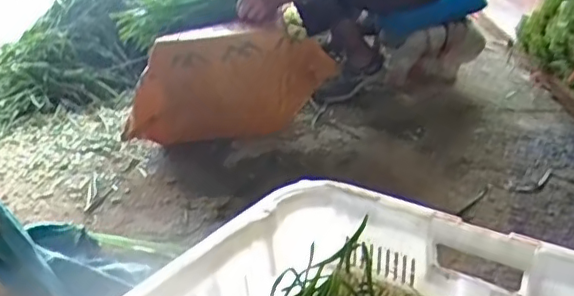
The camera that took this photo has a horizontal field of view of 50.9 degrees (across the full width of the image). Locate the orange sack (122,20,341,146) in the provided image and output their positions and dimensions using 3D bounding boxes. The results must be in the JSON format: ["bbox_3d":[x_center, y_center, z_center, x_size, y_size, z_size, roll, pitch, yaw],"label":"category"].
[{"bbox_3d":[-0.150,-0.163,1.592,0.544,0.304,0.133,-6,26,4],"label":"orange sack"}]

